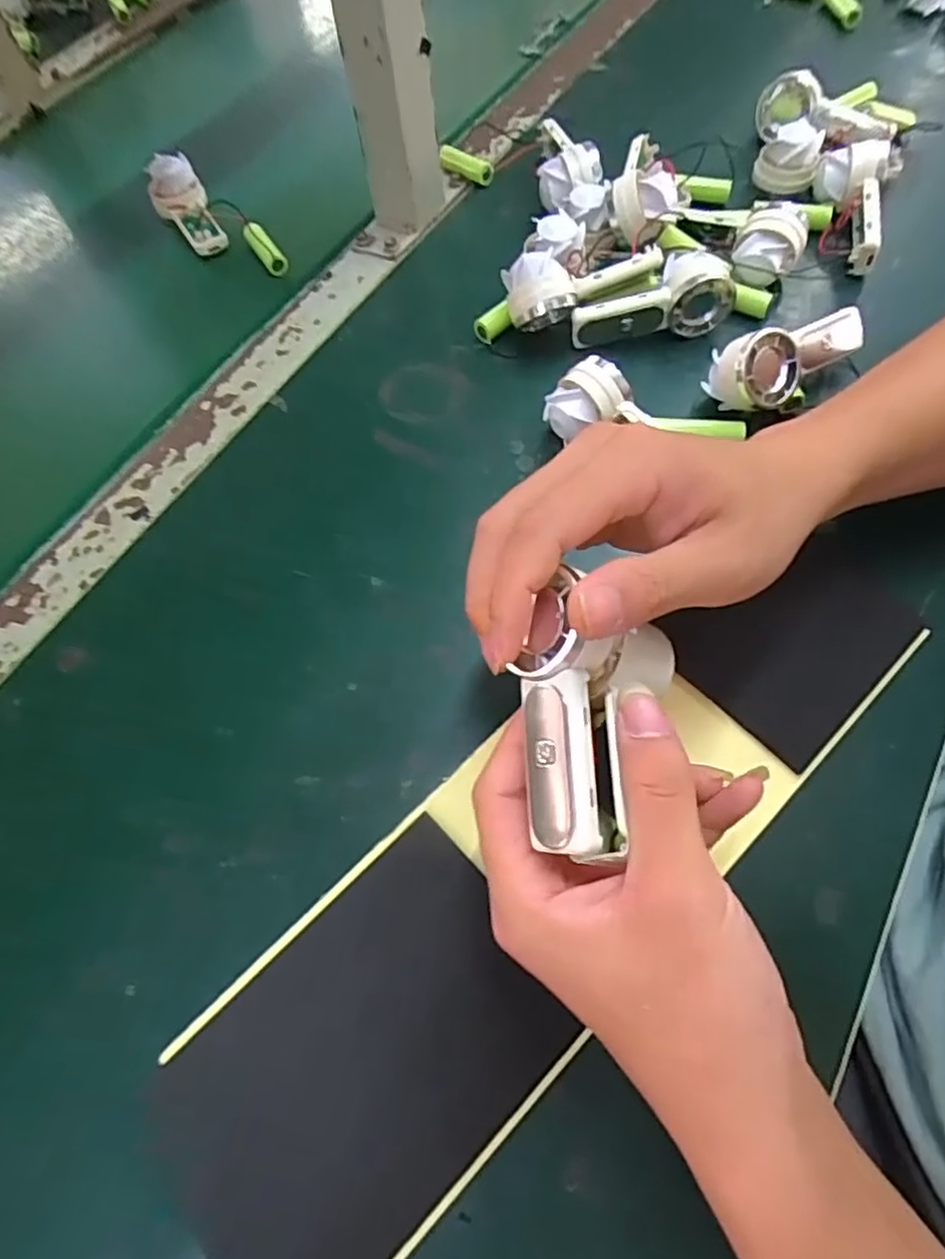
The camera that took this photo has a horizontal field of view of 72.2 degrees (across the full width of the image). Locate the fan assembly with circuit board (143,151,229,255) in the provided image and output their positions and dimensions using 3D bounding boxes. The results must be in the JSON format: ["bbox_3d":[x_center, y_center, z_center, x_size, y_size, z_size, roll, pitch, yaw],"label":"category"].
[{"bbox_3d":[-0.217,-0.321,0.490,0.038,0.030,0.082,-27,66,-9],"label":"fan assembly with circuit board"}]

